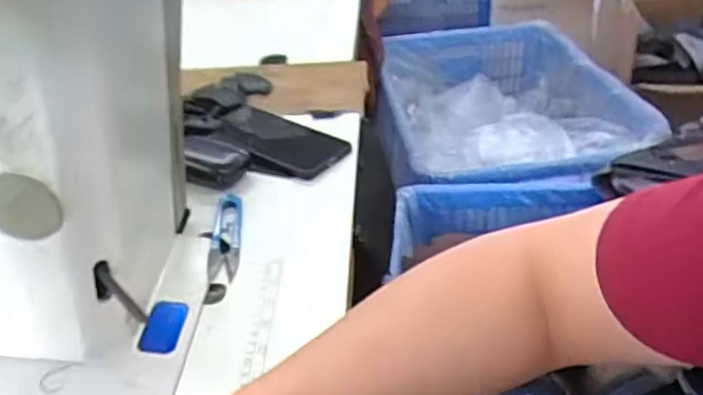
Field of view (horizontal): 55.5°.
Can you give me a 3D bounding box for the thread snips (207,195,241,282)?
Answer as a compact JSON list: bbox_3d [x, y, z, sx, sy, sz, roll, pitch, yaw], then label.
[{"bbox_3d":[-0.111,0.031,0.589,0.025,0.005,0.111,-6,34,-2],"label":"thread snips"}]

